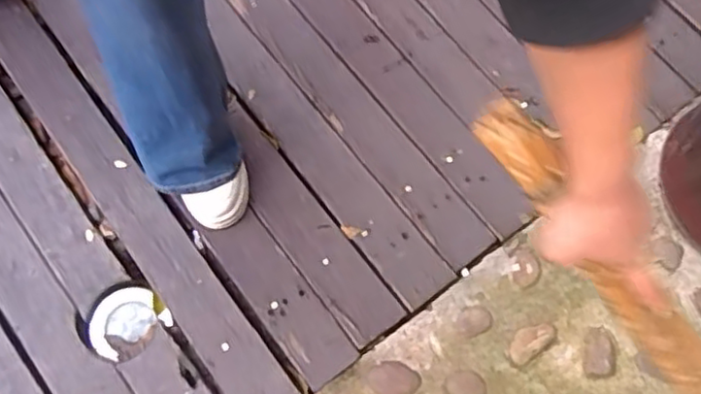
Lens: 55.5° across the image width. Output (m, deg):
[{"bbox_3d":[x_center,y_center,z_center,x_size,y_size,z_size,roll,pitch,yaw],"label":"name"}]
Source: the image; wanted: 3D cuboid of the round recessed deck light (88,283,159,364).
[{"bbox_3d":[-0.329,0.185,0.971,0.098,0.015,0.097,0,71,0],"label":"round recessed deck light"}]

